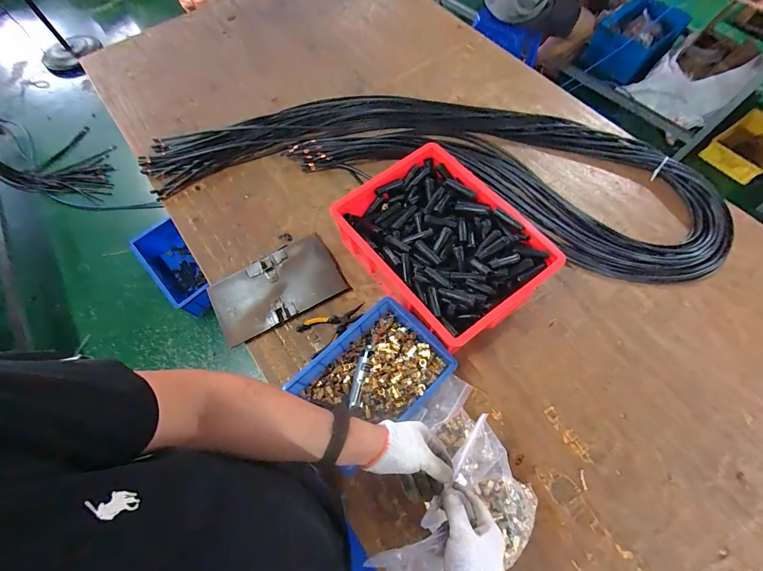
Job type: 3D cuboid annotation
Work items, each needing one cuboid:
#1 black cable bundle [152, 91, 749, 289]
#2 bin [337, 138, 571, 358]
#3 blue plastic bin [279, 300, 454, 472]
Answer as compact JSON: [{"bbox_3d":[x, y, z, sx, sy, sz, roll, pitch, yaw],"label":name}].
[{"bbox_3d":[0.109,-0.374,0.942,1.580,0.045,0.540,12,67,7],"label":"black cable bundle"},{"bbox_3d":[0.135,-0.083,0.763,0.307,0.152,0.410,-36,70,-14],"label":"bin"},{"bbox_3d":[-0.014,0.189,0.687,0.280,0.079,0.211,-41,71,-15],"label":"blue plastic bin"}]

